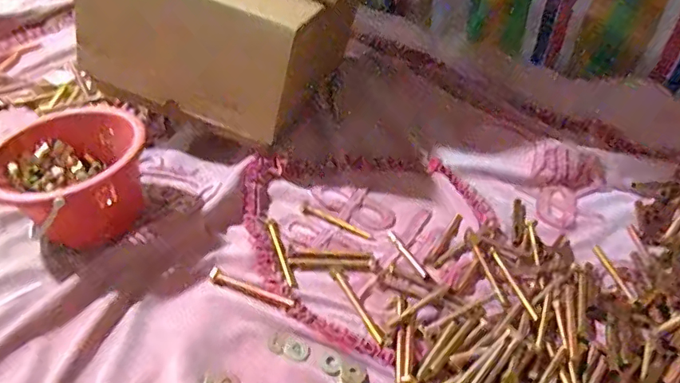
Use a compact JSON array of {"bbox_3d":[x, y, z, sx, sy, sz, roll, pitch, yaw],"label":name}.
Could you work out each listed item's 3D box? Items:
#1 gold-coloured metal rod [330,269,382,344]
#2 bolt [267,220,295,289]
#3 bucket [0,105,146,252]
[{"bbox_3d":[0.017,0.126,0.576,0.010,0.004,0.106,-18,49,-23],"label":"gold-coloured metal rod"},{"bbox_3d":[-0.074,0.075,0.627,0.013,0.005,0.110,-10,46,-15],"label":"bolt"},{"bbox_3d":[-0.318,-0.015,0.611,0.163,0.113,0.159,3,44,-3],"label":"bucket"}]

